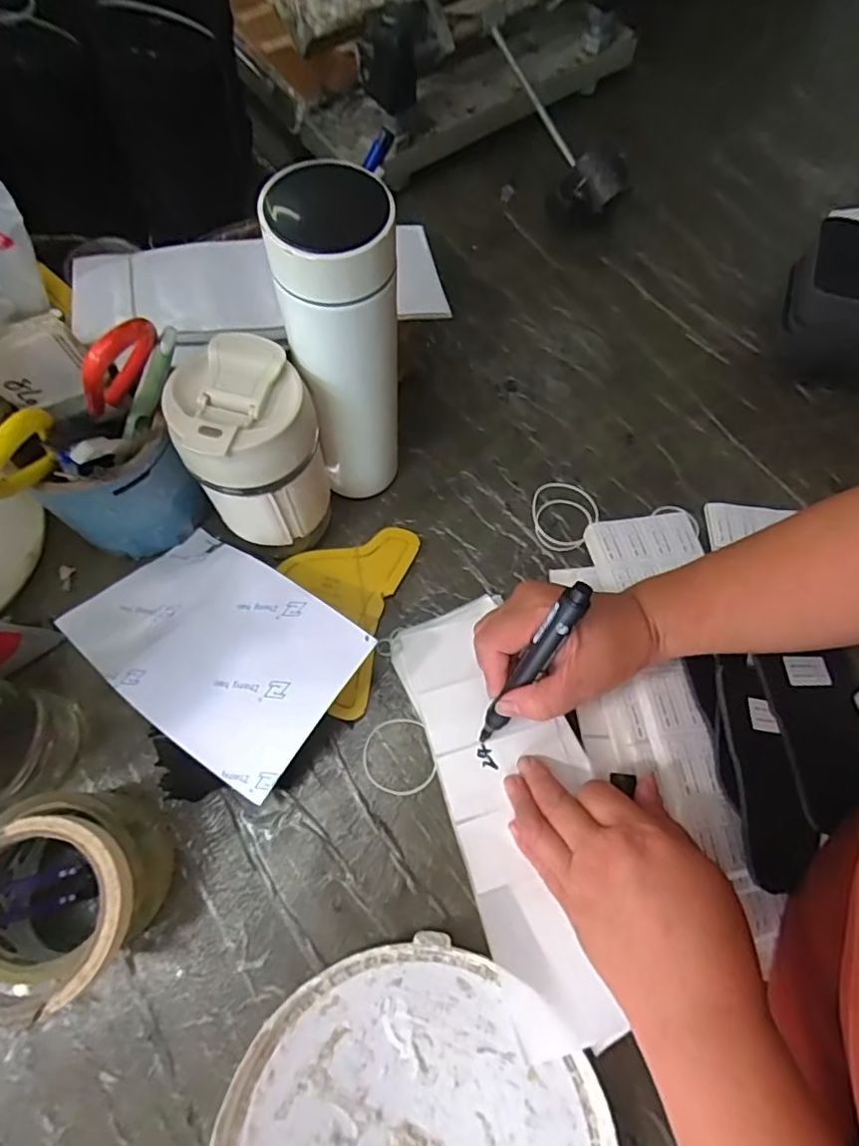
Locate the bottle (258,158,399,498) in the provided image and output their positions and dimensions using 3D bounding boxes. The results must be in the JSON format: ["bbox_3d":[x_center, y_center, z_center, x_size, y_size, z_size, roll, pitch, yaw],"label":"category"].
[{"bbox_3d":[-0.050,-0.126,0.368,0.064,0.235,0.057,-4,69,-4],"label":"bottle"}]

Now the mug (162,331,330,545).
[{"bbox_3d":[-0.109,-0.068,0.389,0.078,0.156,0.071,1,69,-2],"label":"mug"}]

